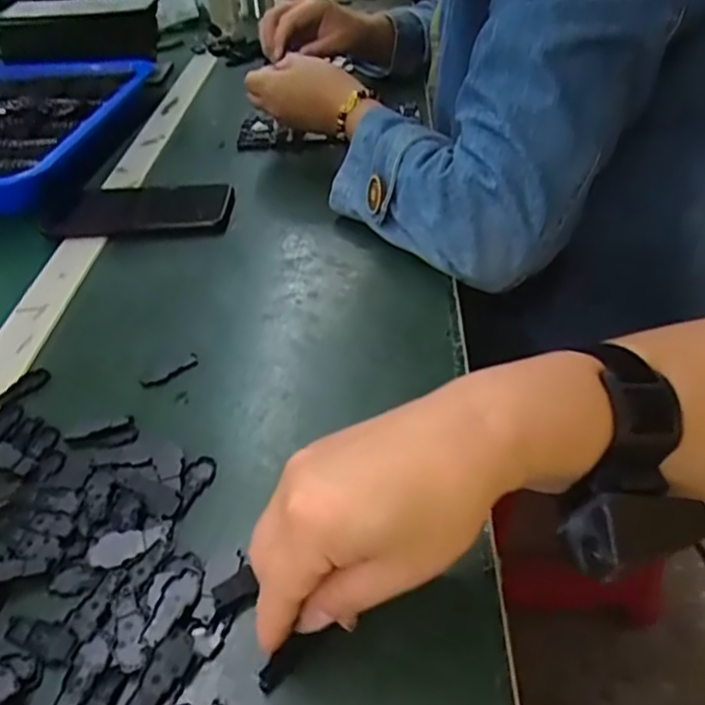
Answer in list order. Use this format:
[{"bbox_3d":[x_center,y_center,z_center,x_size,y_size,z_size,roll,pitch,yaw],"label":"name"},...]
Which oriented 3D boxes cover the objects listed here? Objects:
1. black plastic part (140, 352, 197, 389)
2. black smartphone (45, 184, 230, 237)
[{"bbox_3d":[-0.119,0.012,0.434,0.041,0.004,0.014,-27,45,-25],"label":"black plastic part"},{"bbox_3d":[-0.191,-0.129,0.599,0.164,0.013,0.074,2,40,7],"label":"black smartphone"}]

